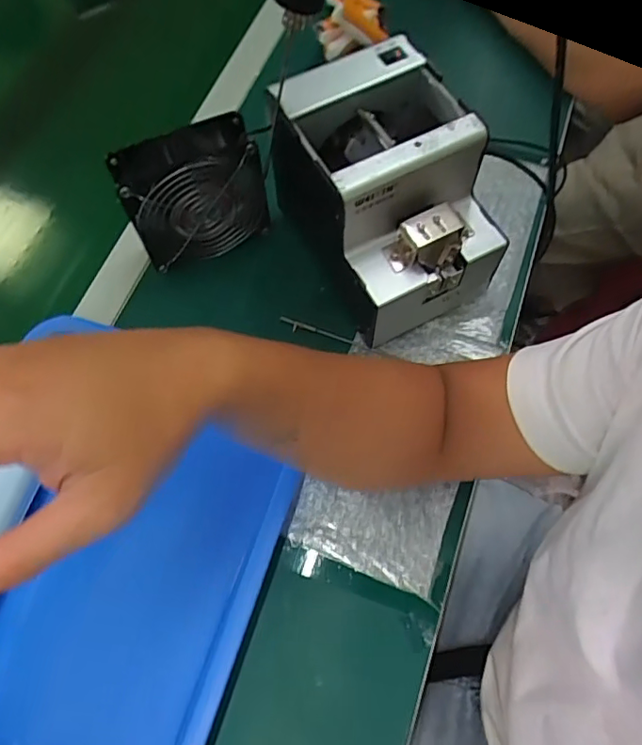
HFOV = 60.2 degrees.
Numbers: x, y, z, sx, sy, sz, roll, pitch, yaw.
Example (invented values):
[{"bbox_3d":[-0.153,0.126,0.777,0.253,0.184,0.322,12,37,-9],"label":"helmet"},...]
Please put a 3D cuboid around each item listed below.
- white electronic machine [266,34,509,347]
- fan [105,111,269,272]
[{"bbox_3d":[0.047,-0.151,0.464,0.130,0.147,0.187,-28,67,-9],"label":"white electronic machine"},{"bbox_3d":[-0.109,-0.150,0.495,0.113,0.131,0.043,-24,66,-8],"label":"fan"}]

